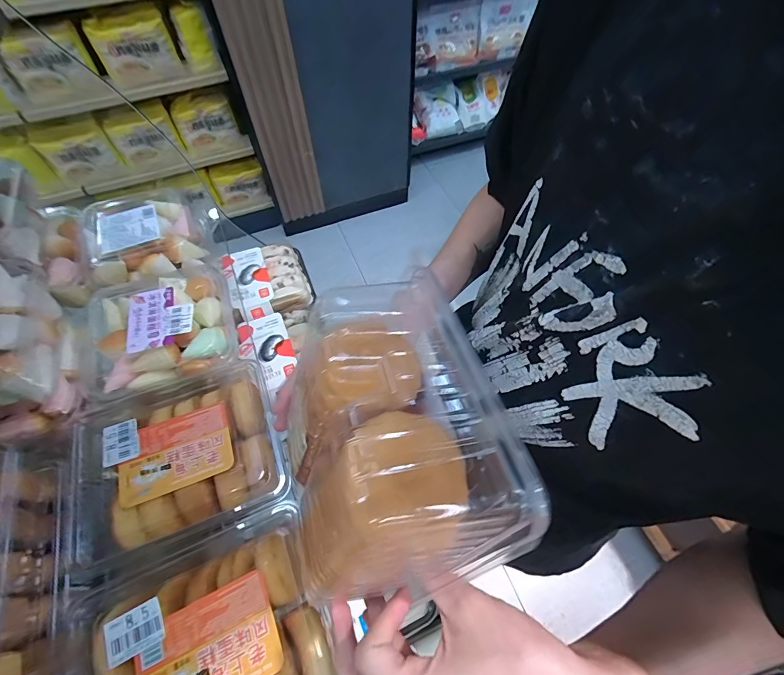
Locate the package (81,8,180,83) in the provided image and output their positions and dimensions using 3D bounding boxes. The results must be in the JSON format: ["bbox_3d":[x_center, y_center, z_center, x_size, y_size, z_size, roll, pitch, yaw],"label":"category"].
[{"bbox_3d":[-0.712,-0.806,1.026,0.199,0.142,0.053,-37,66,-19],"label":"package"}]

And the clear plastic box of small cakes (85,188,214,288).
[{"bbox_3d":[-0.323,-0.125,0.490,0.125,0.057,0.128,-23,62,-12],"label":"clear plastic box of small cakes"}]

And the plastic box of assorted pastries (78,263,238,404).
[{"bbox_3d":[-0.270,-0.008,0.422,0.163,0.045,0.158,-23,62,-16],"label":"plastic box of assorted pastries"}]

